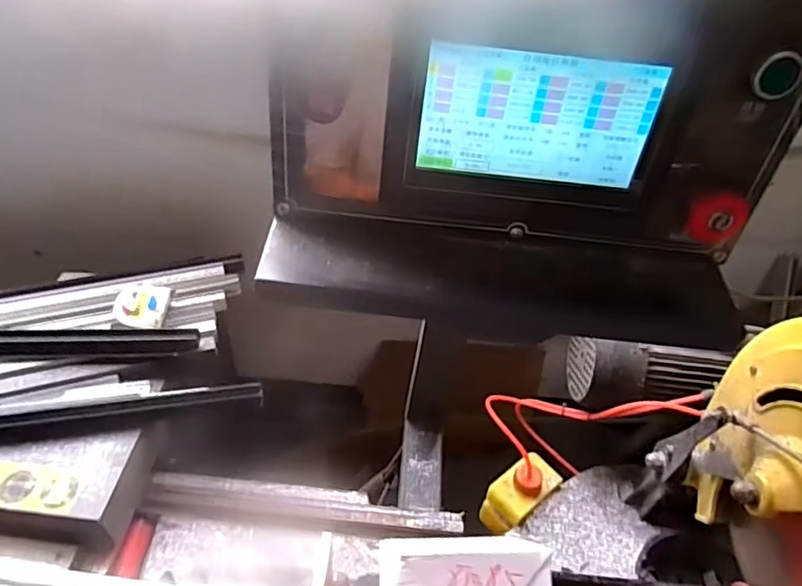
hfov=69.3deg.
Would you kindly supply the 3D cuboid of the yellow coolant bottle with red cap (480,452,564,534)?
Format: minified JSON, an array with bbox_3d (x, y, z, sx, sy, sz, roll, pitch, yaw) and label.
[{"bbox_3d":[0.170,0.277,0.819,0.108,0.078,0.063,-30,58,-28],"label":"yellow coolant bottle with red cap"}]

